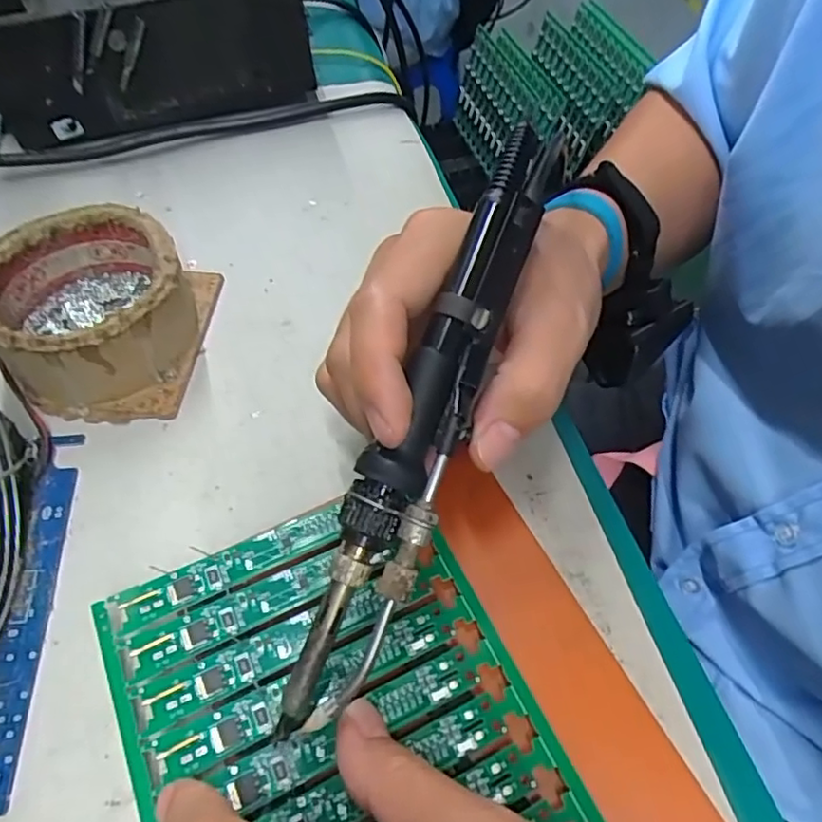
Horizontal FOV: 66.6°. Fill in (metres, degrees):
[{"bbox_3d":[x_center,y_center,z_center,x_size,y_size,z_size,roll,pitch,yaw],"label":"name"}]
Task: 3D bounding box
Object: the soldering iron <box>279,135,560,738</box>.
[{"bbox_3d":[0.008,0.003,0.208,0.027,0.037,0.202,20,86,13],"label":"soldering iron"}]

